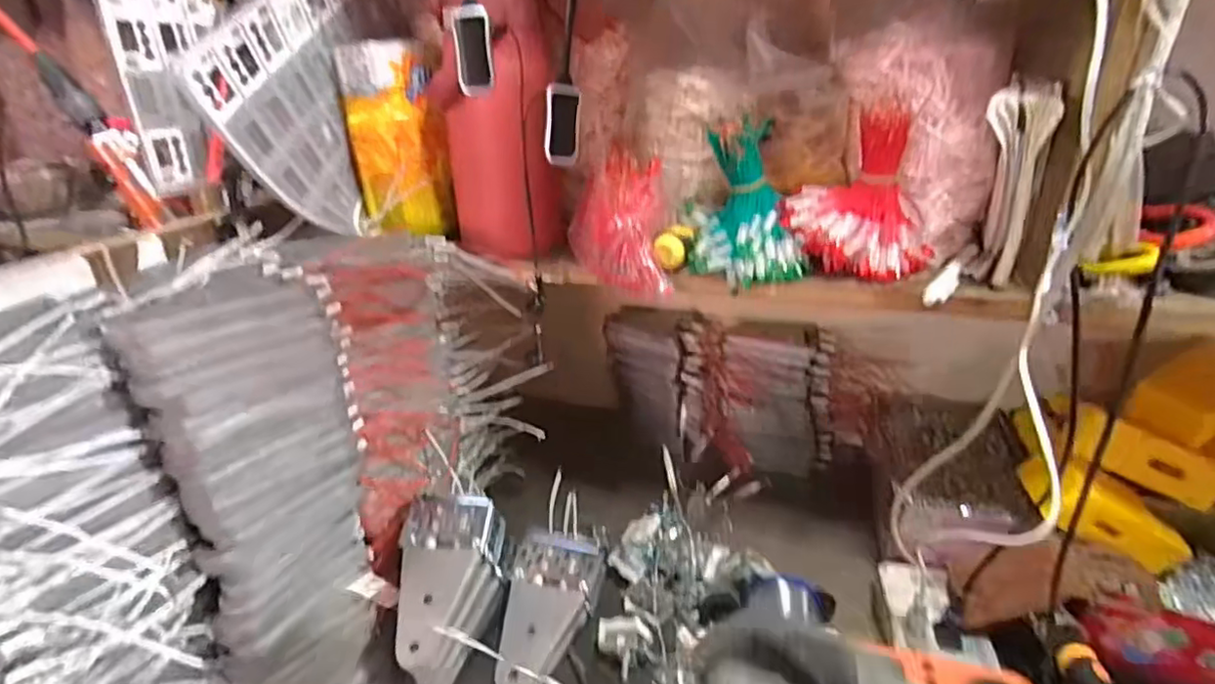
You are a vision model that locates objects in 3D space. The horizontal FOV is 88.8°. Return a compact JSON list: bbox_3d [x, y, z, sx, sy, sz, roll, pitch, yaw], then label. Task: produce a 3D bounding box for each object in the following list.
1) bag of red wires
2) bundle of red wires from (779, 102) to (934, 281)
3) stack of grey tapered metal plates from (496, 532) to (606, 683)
[{"bbox_3d":[0.013,-0.102,0.514,0.072,0.097,0.092,-3,25,-4],"label":"bag of red wires"},{"bbox_3d":[0.191,-0.114,0.465,0.100,0.113,0.075,13,28,28],"label":"bundle of red wires"},{"bbox_3d":[-0.055,0.236,0.540,0.078,0.036,0.153,5,39,15],"label":"stack of grey tapered metal plates"}]

